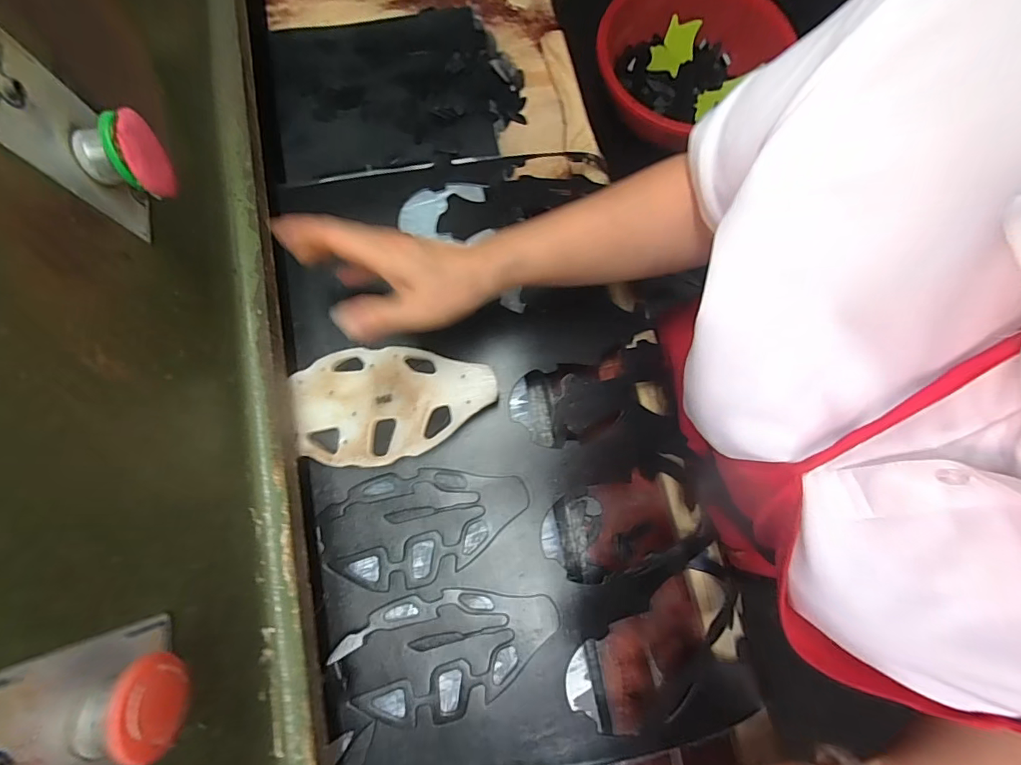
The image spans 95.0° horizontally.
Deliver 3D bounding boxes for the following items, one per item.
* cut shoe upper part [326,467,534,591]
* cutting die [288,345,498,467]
[{"bbox_3d":[-0.068,0.119,0.398,0.164,0.005,0.090,-13,79,-2],"label":"cut shoe upper part"},{"bbox_3d":[-0.100,0.020,0.408,0.170,0.028,0.098,-3,79,0],"label":"cutting die"}]

